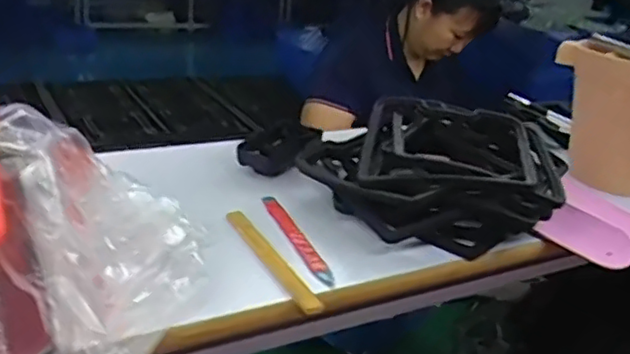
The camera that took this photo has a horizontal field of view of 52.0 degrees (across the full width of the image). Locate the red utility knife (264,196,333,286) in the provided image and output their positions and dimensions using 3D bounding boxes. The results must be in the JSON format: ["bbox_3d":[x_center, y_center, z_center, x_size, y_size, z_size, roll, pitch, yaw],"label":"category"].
[{"bbox_3d":[-0.016,0.048,0.540,0.014,0.009,0.150,-4,26,-23],"label":"red utility knife"}]

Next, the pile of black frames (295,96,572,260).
[{"bbox_3d":[0.109,-0.003,0.597,0.243,0.082,0.164,10,24,8],"label":"pile of black frames"}]

